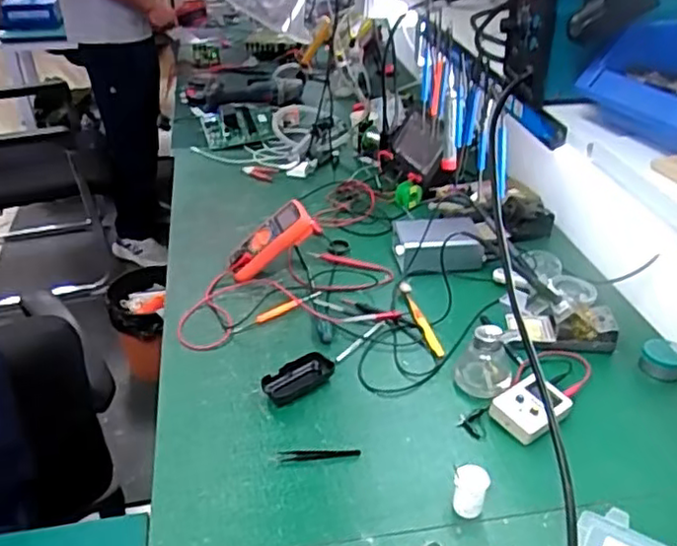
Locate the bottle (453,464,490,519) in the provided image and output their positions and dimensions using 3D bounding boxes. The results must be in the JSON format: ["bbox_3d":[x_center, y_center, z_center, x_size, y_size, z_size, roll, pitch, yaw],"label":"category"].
[{"bbox_3d":[0.157,0.261,0.801,0.039,0.056,0.034,8,35,14],"label":"bottle"}]

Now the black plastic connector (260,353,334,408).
[{"bbox_3d":[-0.059,0.156,0.995,0.109,0.018,0.064,-25,40,-31],"label":"black plastic connector"}]

